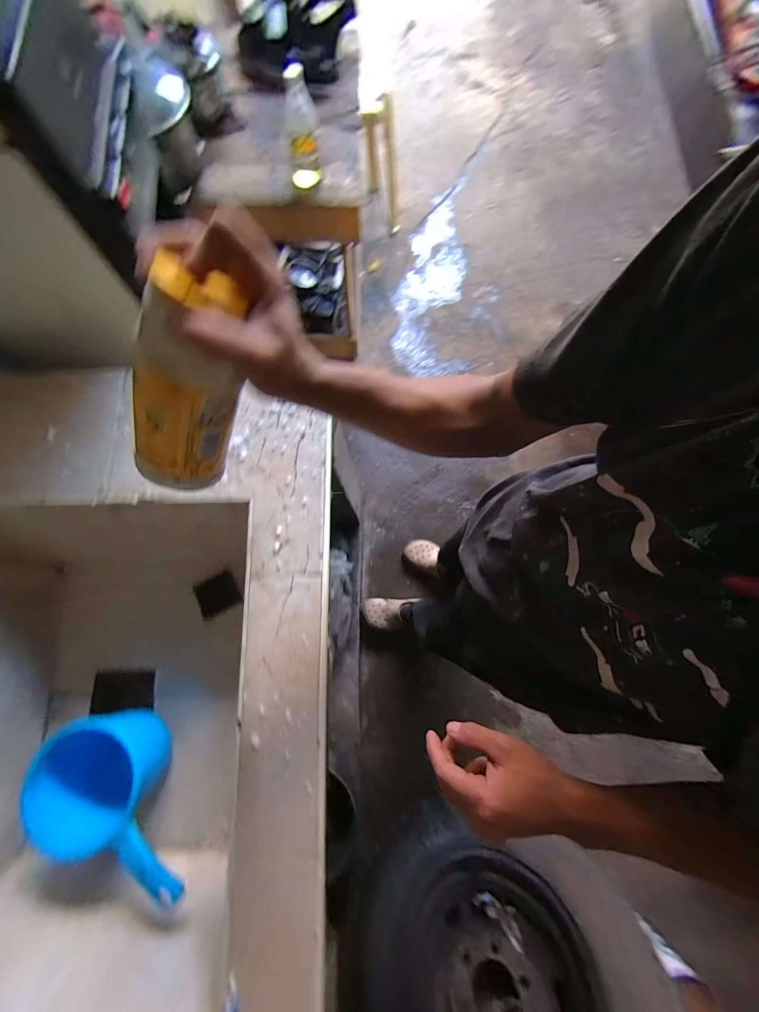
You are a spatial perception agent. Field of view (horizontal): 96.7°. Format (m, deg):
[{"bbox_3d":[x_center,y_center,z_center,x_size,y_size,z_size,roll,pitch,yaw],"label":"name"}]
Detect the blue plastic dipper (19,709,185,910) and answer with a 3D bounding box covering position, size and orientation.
[{"bbox_3d":[-0.345,0.406,0.473,0.246,0.133,0.104,40,81,9],"label":"blue plastic dipper"}]

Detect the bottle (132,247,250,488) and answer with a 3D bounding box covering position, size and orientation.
[{"bbox_3d":[-0.131,-0.074,0.230,0.052,0.155,0.044,39,38,9],"label":"bottle"}]

